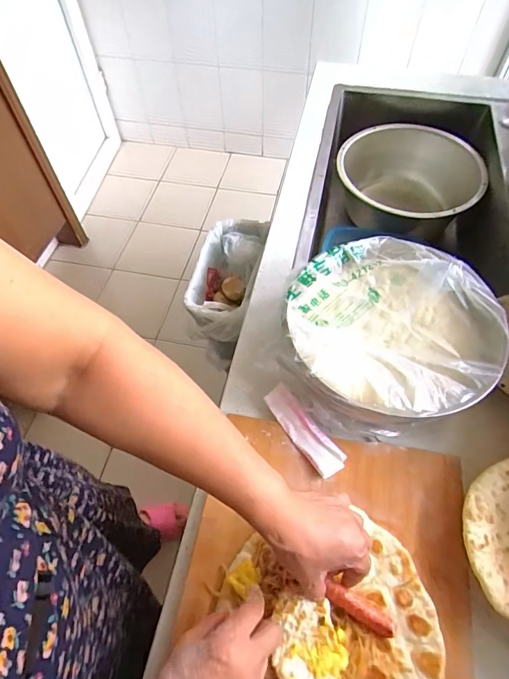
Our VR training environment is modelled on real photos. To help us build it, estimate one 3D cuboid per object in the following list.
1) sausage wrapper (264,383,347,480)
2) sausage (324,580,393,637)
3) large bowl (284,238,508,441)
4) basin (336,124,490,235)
[{"bbox_3d":[0.062,0.115,0.523,0.038,0.011,0.129,-34,64,-16],"label":"sausage wrapper"},{"bbox_3d":[0.104,0.268,0.406,0.076,0.013,0.019,31,66,7],"label":"sausage"},{"bbox_3d":[0.172,-0.011,0.540,0.261,0.106,0.255,-1,60,2],"label":"large bowl"},{"bbox_3d":[0.354,-0.350,0.980,0.325,0.163,0.283,17,63,12],"label":"basin"}]

